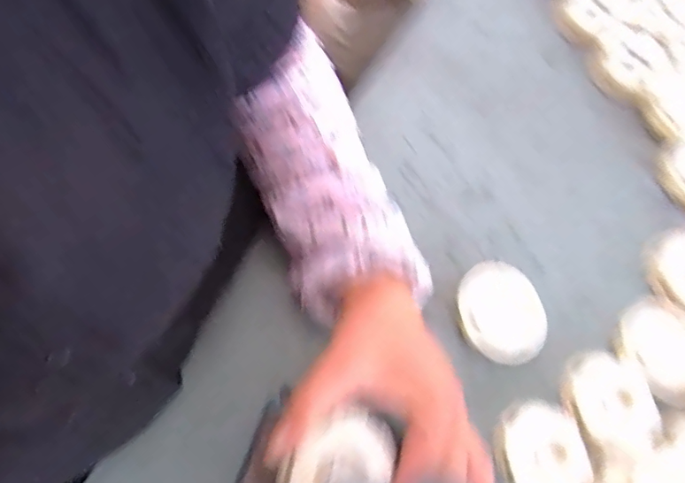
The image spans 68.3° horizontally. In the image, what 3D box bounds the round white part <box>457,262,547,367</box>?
[{"bbox_3d":[0.123,0.055,0.395,0.063,0.023,0.078,-6,72,-7],"label":"round white part"}]

